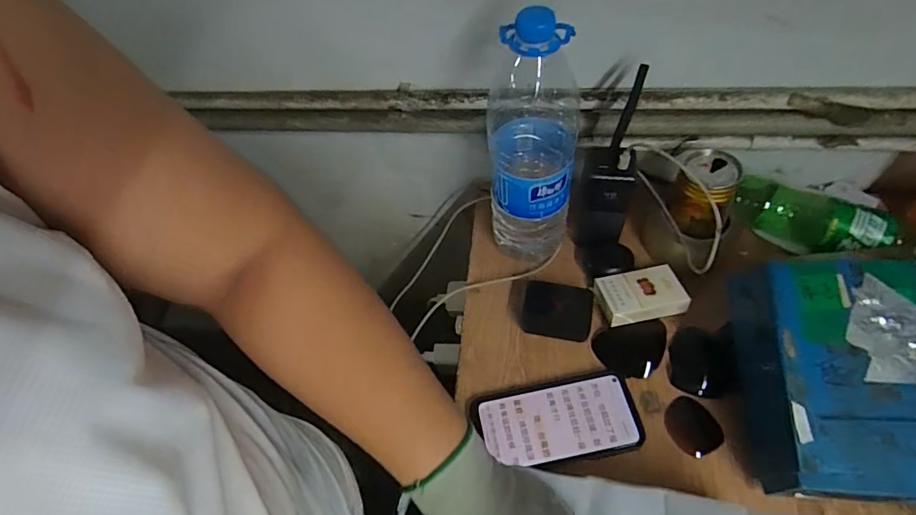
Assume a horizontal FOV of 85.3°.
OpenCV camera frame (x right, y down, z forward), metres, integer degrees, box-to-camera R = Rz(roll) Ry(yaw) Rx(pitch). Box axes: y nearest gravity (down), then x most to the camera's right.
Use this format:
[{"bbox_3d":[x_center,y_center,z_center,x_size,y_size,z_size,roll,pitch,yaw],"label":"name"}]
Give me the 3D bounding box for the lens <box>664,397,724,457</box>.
[{"bbox_3d":[0.234,0.169,0.497,0.046,0.006,0.054,-27,58,-11],"label":"lens"}]

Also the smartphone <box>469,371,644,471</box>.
[{"bbox_3d":[0.100,0.168,0.506,0.161,0.016,0.080,-11,57,-1],"label":"smartphone"}]

